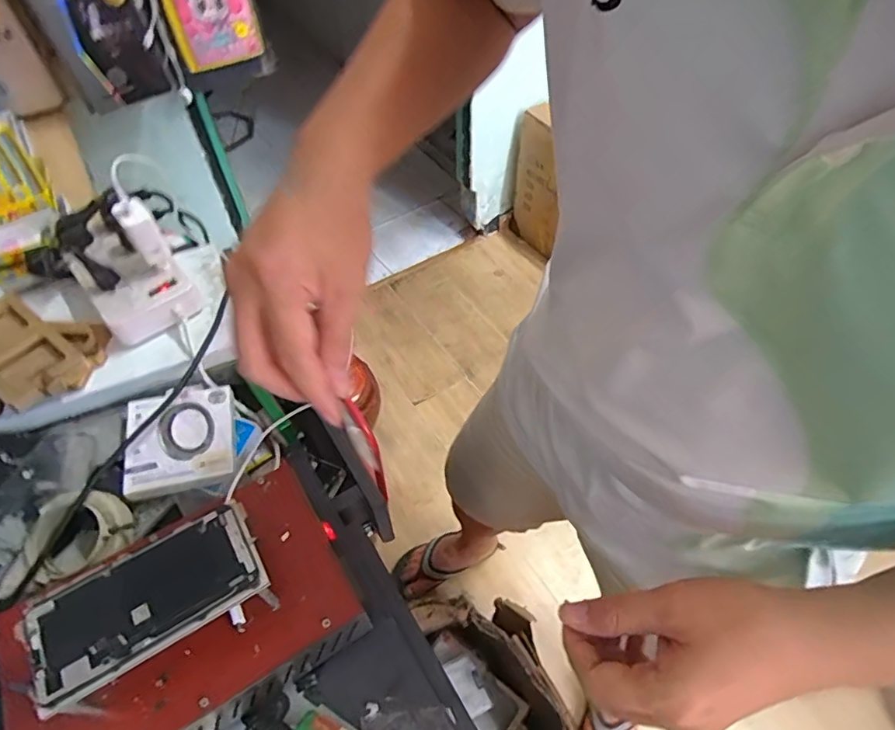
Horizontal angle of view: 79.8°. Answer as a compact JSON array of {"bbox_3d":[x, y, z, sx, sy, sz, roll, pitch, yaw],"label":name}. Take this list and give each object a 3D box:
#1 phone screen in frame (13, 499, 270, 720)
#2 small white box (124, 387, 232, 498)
[{"bbox_3d":[-0.221,0.168,0.393,0.157,0.016,0.081,-29,57,-18],"label":"phone screen in frame"},{"bbox_3d":[-0.282,0.074,0.563,0.104,0.025,0.108,-11,53,-6],"label":"small white box"}]

